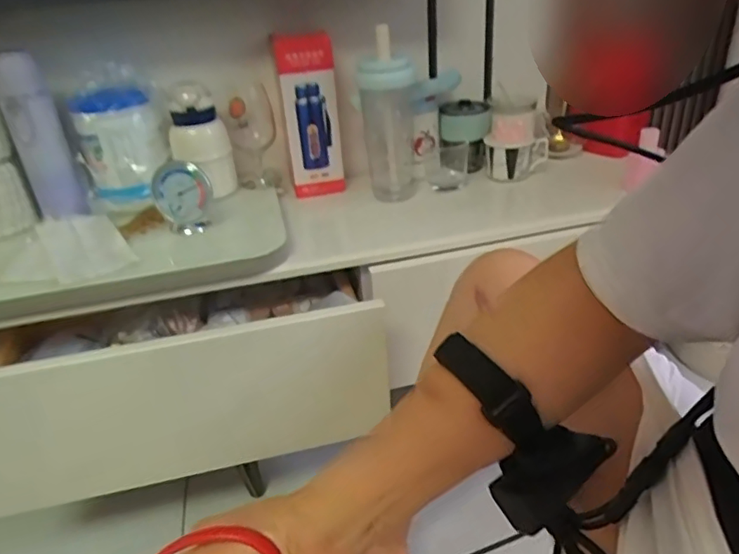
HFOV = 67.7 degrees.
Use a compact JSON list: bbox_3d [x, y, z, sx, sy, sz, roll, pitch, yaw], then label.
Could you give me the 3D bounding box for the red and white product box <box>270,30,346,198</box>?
[{"bbox_3d":[-0.095,-0.262,0.902,0.089,0.236,0.097,-8,29,-6],"label":"red and white product box"}]

